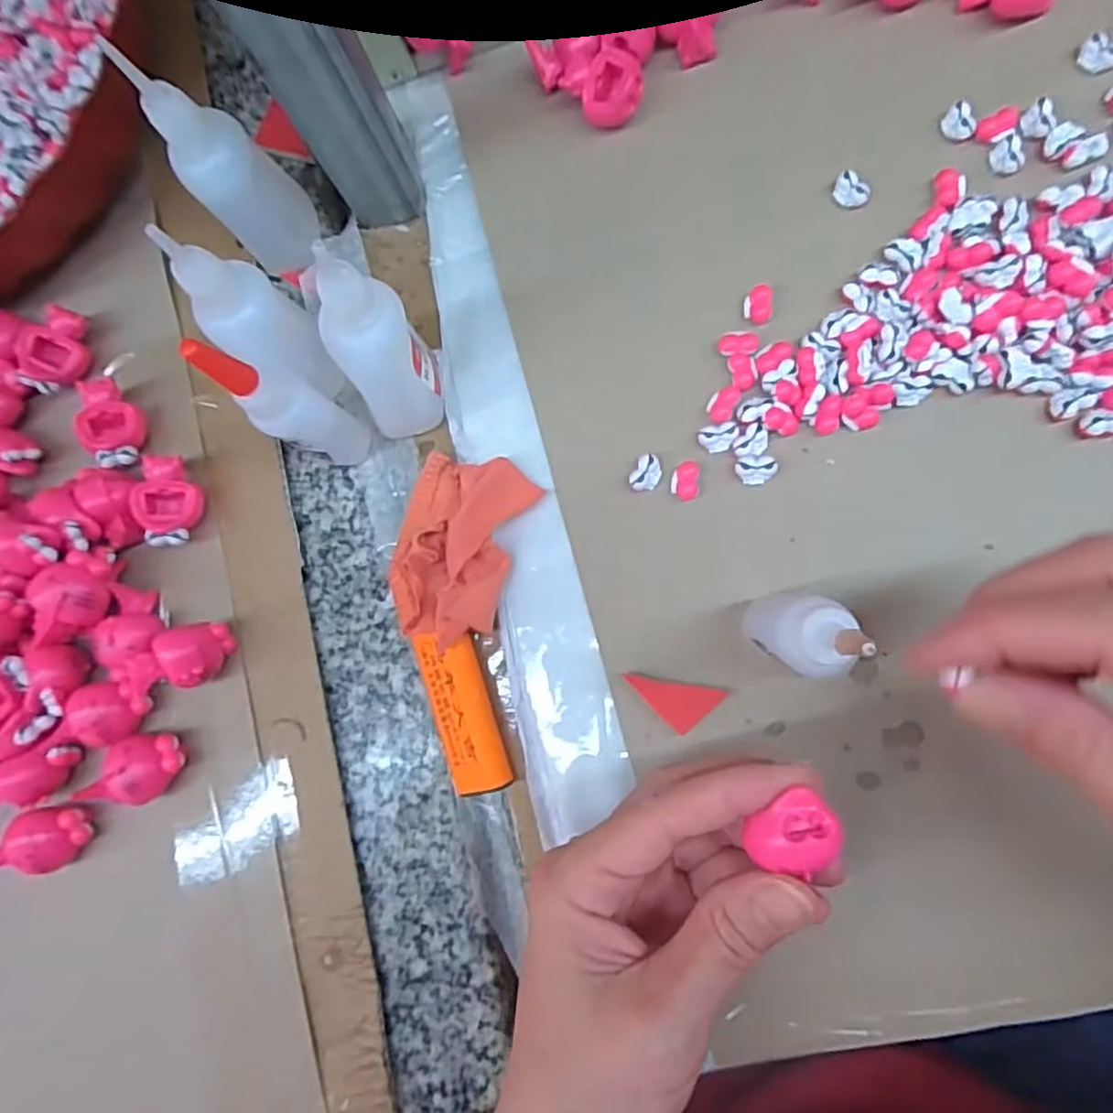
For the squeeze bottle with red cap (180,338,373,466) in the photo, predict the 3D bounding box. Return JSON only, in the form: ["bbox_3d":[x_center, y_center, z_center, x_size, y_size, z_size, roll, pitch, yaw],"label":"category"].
[{"bbox_3d":[-0.096,-0.053,0.246,0.023,0.089,0.021,-1,83,9],"label":"squeeze bottle with red cap"}]

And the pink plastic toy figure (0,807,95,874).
[{"bbox_3d":[-0.201,0.111,0.270,0.035,0.026,0.024,-22,80,6],"label":"pink plastic toy figure"}]

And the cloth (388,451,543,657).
[{"bbox_3d":[-0.040,-0.005,0.264,0.047,0.018,0.070,18,86,11],"label":"cloth"}]

